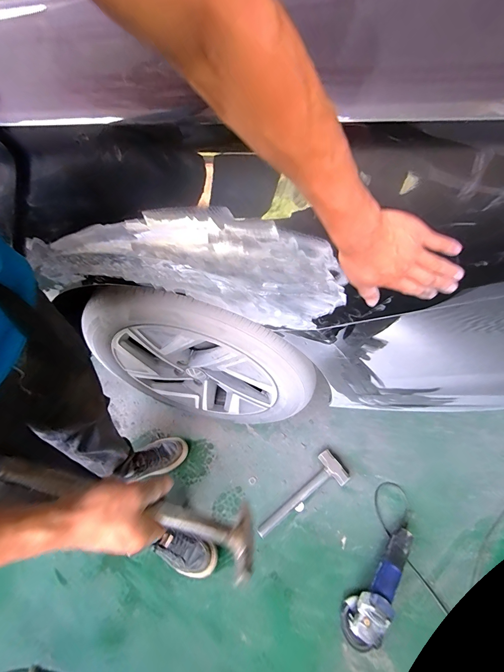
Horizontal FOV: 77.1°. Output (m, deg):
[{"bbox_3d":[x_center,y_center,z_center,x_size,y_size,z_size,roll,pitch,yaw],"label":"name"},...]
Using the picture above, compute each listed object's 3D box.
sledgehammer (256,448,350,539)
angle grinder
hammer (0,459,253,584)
[{"bbox_3d":[0.158,0.479,0.967,0.292,0.039,0.110,-32,60,-18],"label":"sledgehammer"},{"bbox_3d":[0.318,0.619,0.798,0.092,0.099,0.293,27,61,19],"label":"angle grinder"},{"bbox_3d":[-0.135,0.201,0.374,0.298,0.055,0.077,24,55,-10],"label":"hammer"}]

